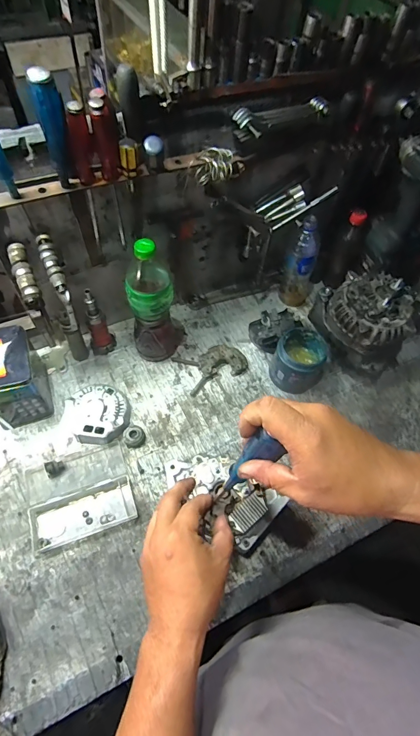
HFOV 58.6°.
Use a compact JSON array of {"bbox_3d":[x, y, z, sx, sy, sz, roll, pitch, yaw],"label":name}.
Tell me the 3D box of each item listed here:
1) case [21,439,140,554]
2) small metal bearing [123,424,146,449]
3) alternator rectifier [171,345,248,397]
[{"bbox_3d":[-0.214,0.205,0.617,0.161,0.023,0.135,-15,60,-14],"label":"case"},{"bbox_3d":[-0.136,0.121,0.673,0.038,0.015,0.042,-9,59,-11],"label":"small metal bearing"},{"bbox_3d":[0.008,-0.010,0.759,0.134,0.028,0.090,-18,61,-16],"label":"alternator rectifier"}]

